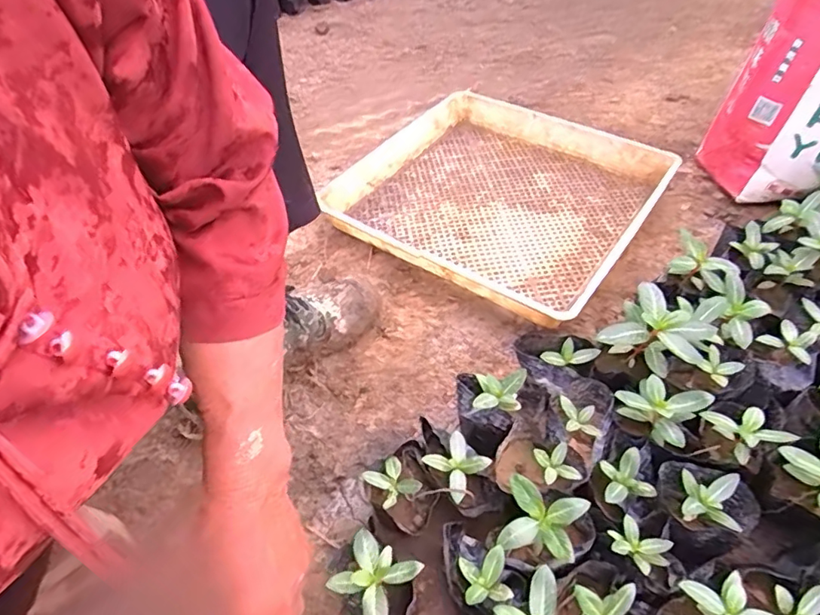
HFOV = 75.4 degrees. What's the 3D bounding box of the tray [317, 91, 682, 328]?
[{"bbox_3d":[0.125,-0.195,0.864,0.447,0.063,0.425,30,56,25],"label":"tray"}]

